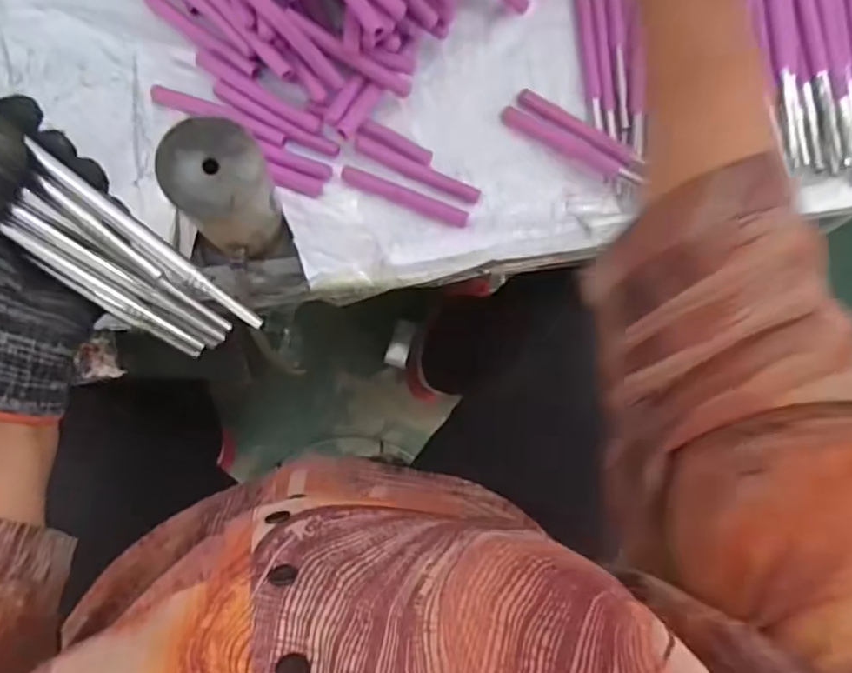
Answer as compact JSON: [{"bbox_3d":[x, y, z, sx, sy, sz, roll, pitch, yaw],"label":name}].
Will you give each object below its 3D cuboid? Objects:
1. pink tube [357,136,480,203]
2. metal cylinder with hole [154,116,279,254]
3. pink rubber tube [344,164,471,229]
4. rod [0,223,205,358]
[{"bbox_3d":[-0.006,-0.134,0.475,0.107,0.008,0.013,24,83,-4],"label":"pink tube"},{"bbox_3d":[-0.133,-0.095,0.401,0.056,0.120,0.058,1,85,-7],"label":"metal cylinder with hole"},{"bbox_3d":[-0.016,-0.113,0.477,0.105,0.009,0.014,21,83,-4],"label":"pink rubber tube"},{"bbox_3d":[-0.186,-0.039,0.283,0.172,0.009,0.011,37,82,-23],"label":"rod"}]

